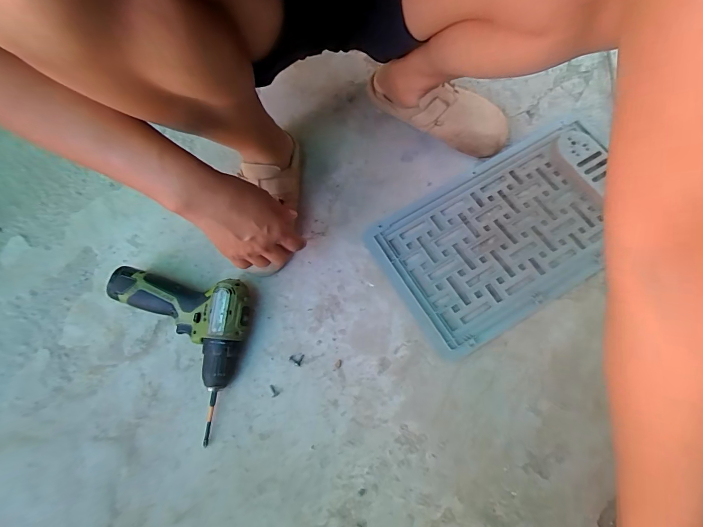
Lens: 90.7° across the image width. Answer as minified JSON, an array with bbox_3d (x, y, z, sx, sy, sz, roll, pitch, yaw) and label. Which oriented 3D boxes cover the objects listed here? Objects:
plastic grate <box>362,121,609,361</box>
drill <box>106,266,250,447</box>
[{"bbox_3d":[0.233,-0.054,0.518,0.389,0.028,0.234,-28,69,-9],"label":"plastic grate"},{"bbox_3d":[-0.245,0.110,0.462,0.192,0.058,0.202,9,68,6],"label":"drill"}]

